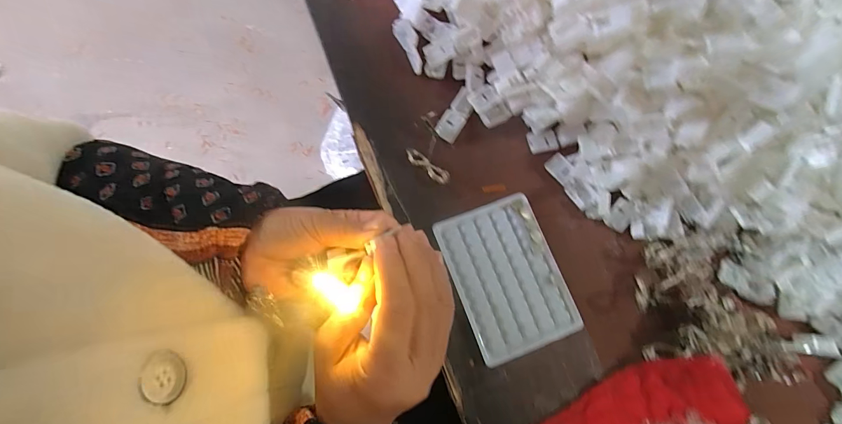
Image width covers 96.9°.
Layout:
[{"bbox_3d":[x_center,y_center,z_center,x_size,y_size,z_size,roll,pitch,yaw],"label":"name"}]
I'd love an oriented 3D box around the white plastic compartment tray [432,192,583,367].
[{"bbox_3d":[0.077,0.057,0.336,0.092,0.009,0.130,-21,79,-4],"label":"white plastic compartment tray"}]

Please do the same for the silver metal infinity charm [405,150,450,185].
[{"bbox_3d":[0.006,-0.043,0.354,0.048,0.008,0.014,37,79,6],"label":"silver metal infinity charm"}]

